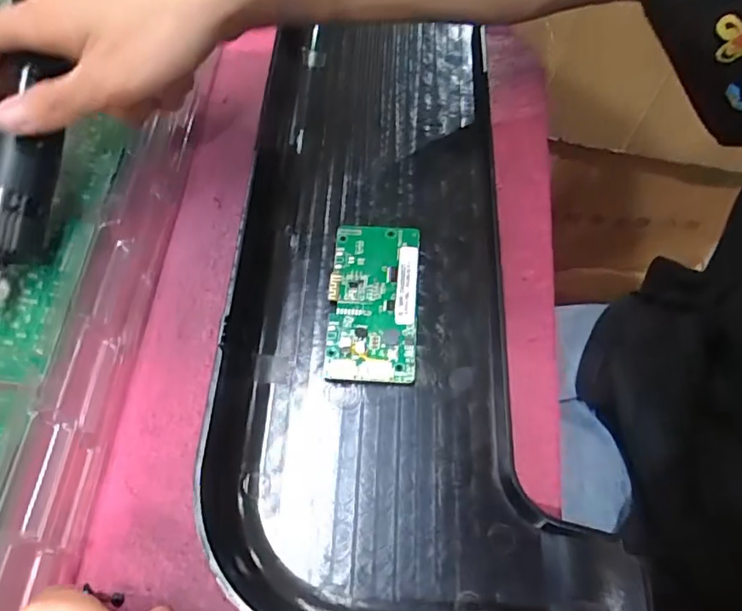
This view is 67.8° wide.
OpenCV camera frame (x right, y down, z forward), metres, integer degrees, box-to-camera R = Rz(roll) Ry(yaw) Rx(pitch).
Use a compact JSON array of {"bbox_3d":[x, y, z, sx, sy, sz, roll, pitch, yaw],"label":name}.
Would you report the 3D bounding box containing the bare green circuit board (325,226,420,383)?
[{"bbox_3d":[0.001,-0.004,0.306,0.048,0.007,0.094,4,63,1],"label":"bare green circuit board"}]

